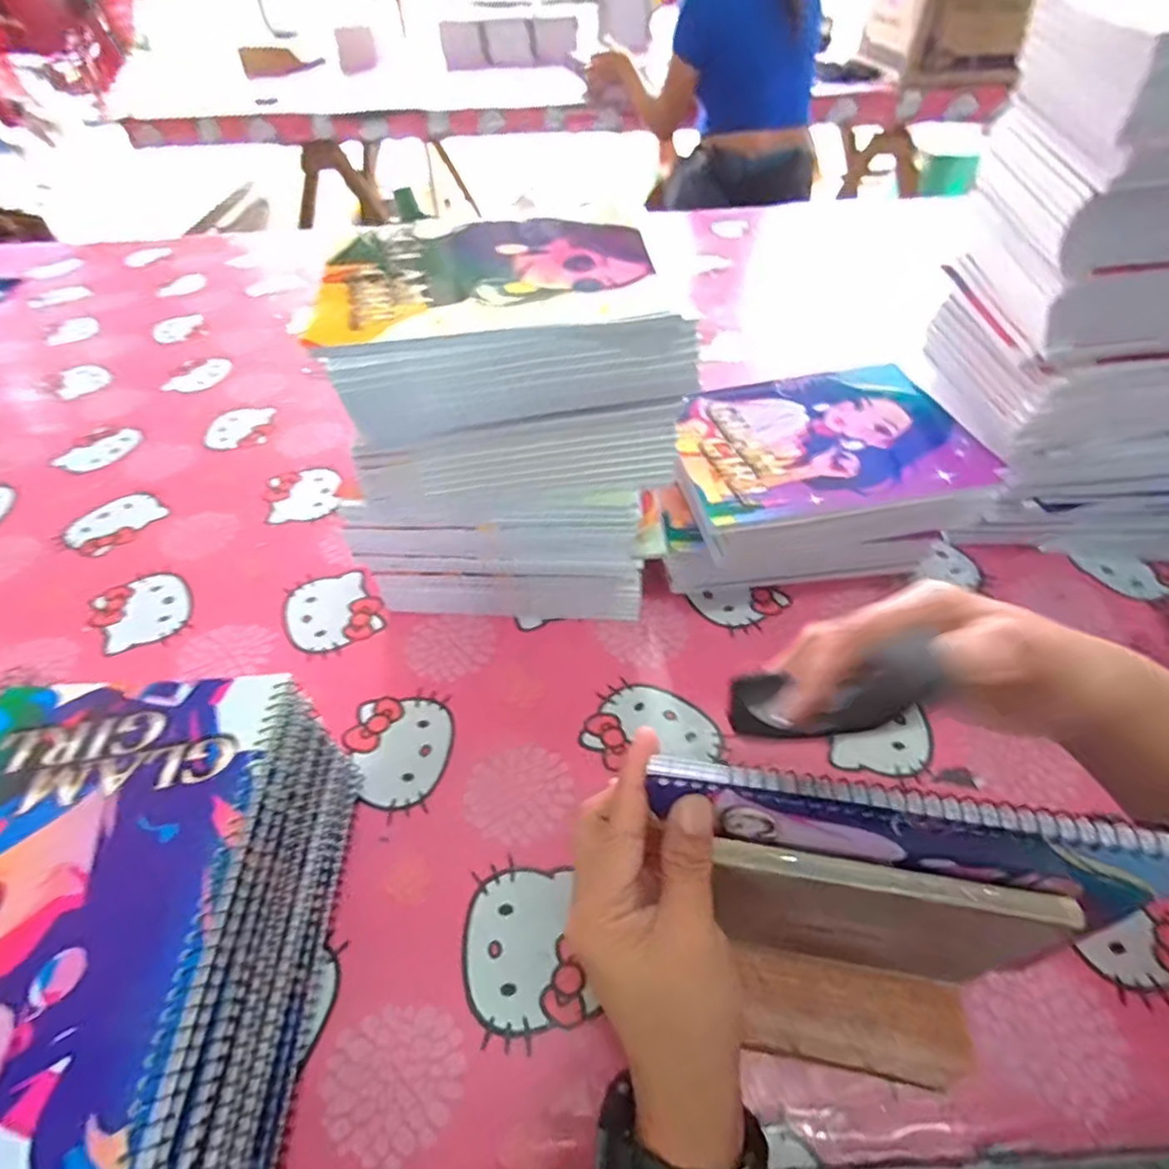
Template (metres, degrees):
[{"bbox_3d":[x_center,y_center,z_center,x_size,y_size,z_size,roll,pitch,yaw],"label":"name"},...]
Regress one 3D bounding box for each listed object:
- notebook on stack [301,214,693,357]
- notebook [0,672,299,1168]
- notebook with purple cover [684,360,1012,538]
[{"bbox_3d":[-0.055,-0.184,0.371,0.198,0.010,0.139,-7,49,-4],"label":"notebook on stack"},{"bbox_3d":[-0.218,0.124,0.258,0.144,0.007,0.194,-3,49,-1],"label":"notebook"},{"bbox_3d":[0.171,-0.109,0.459,0.219,0.011,0.153,-10,49,-7],"label":"notebook with purple cover"}]

